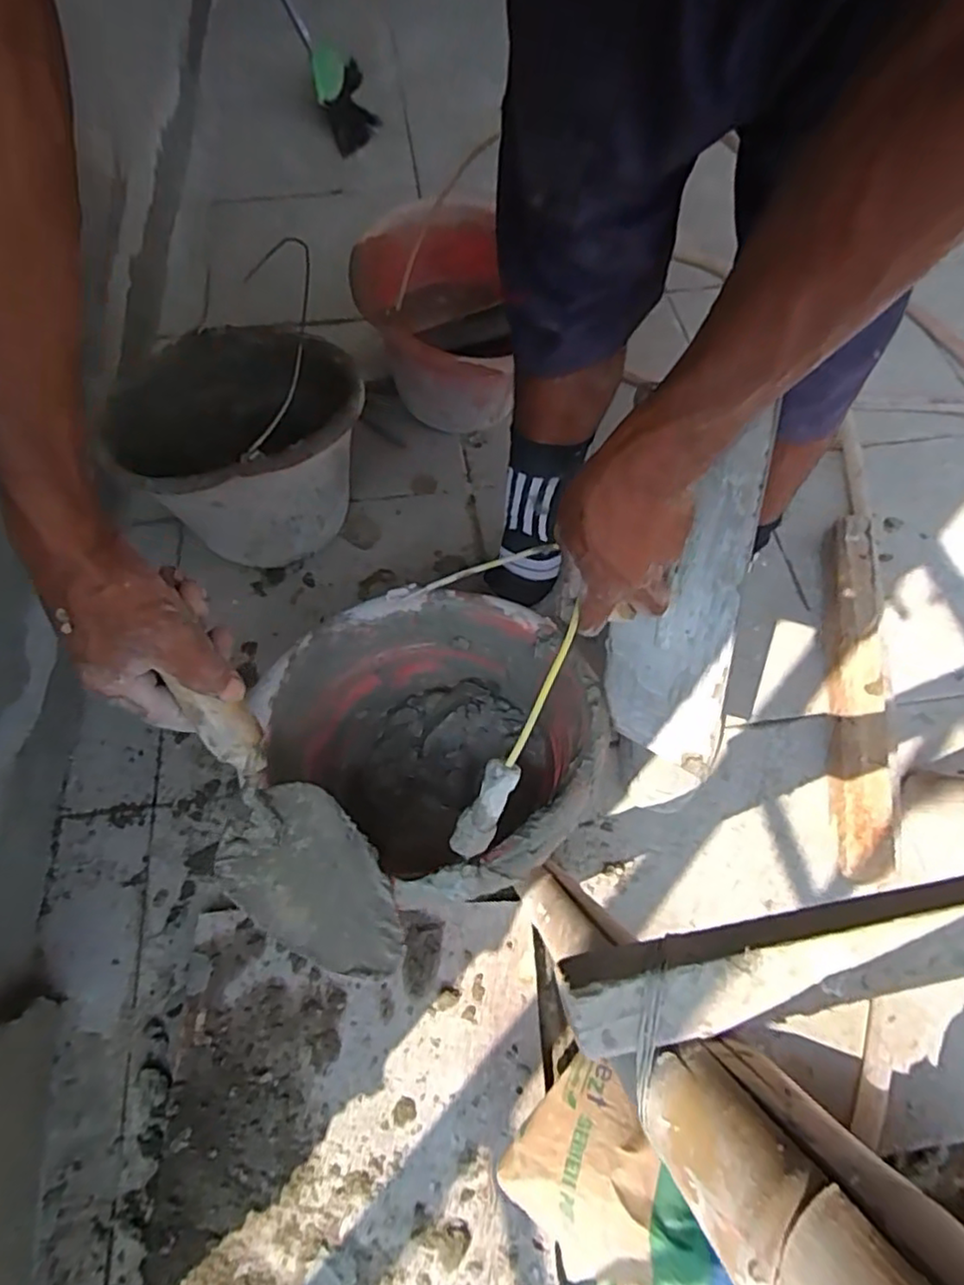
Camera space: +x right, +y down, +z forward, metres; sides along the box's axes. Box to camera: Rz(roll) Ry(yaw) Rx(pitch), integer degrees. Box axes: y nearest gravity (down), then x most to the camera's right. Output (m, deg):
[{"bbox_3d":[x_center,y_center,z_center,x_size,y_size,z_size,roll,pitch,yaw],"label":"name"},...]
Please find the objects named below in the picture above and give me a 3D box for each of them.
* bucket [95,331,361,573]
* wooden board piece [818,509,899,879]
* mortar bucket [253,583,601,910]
[{"bbox_3d":[-0.268,-0.237,0.800,0.246,0.223,0.236,-26,63,-14],"label":"bucket"},{"bbox_3d":[0.428,0.031,0.751,0.063,0.066,0.441,11,63,6],"label":"wooden board piece"},{"bbox_3d":[-0.037,0.085,0.601,0.274,0.171,0.240,31,64,16],"label":"mortar bucket"}]

